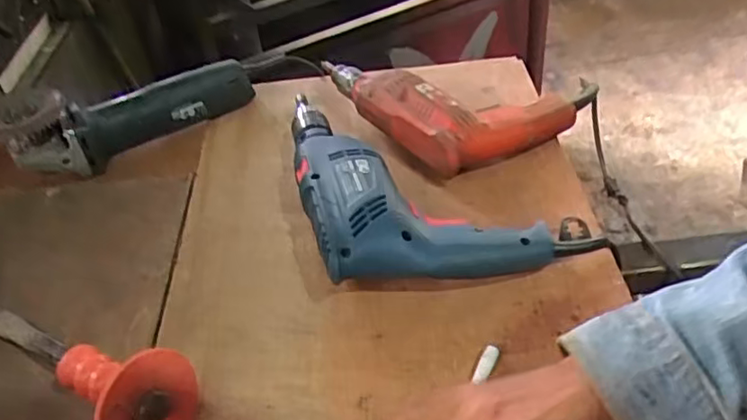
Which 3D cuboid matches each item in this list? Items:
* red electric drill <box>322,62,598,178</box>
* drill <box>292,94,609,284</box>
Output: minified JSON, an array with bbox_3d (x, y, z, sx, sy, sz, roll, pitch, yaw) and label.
[{"bbox_3d":[0.100,-0.139,0.712,0.234,0.066,0.236,-26,45,-20],"label":"red electric drill"},{"bbox_3d":[0.048,-0.044,0.614,0.240,0.066,0.281,-12,42,-5],"label":"drill"}]

